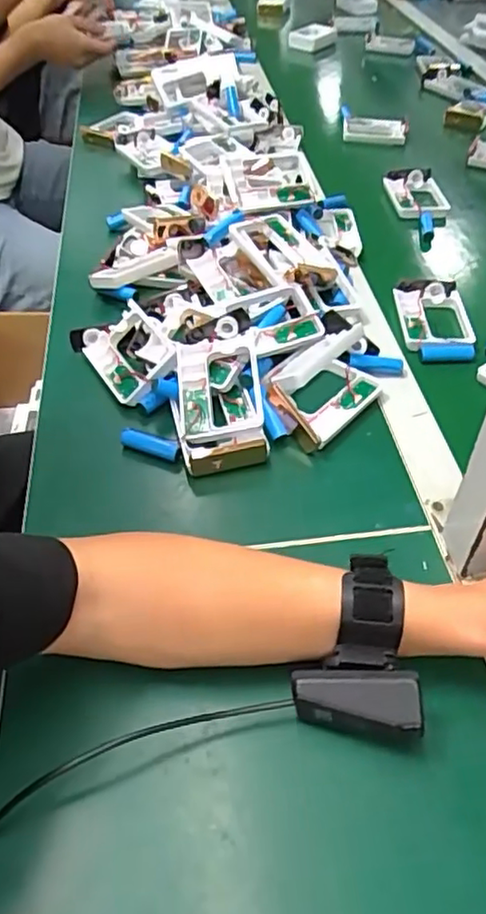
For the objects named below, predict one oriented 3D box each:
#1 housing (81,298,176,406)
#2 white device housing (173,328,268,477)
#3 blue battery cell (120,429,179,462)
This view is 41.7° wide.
[{"bbox_3d":[-0.103,-0.095,0.577,0.069,0.019,0.106,-43,51,3],"label":"housing"},{"bbox_3d":[-0.021,-0.043,0.525,0.072,0.020,0.123,-5,63,-1],"label":"white device housing"},{"bbox_3d":[-0.075,-0.010,0.514,0.048,0.016,0.011,15,45,15],"label":"blue battery cell"}]

